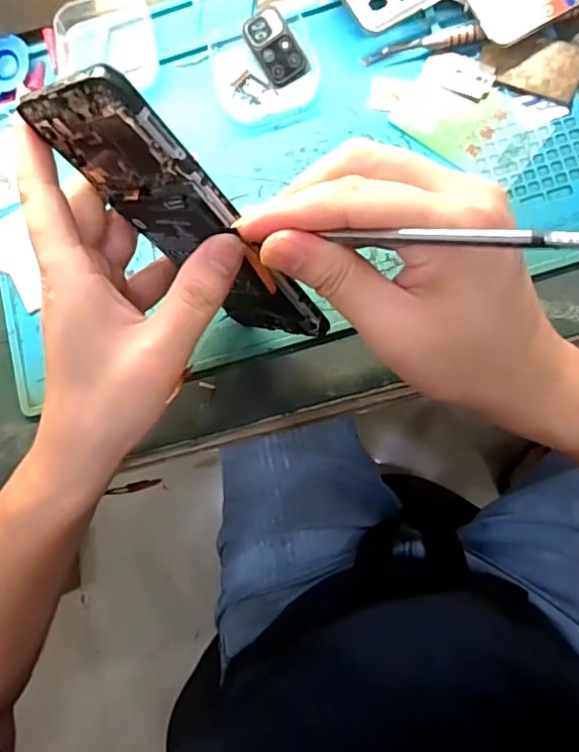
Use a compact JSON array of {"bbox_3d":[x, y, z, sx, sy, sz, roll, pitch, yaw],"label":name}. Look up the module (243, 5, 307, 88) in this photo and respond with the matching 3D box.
[{"bbox_3d":[-0.009,-0.210,0.353,0.026,0.004,0.046,-32,98,9],"label":"module"}]

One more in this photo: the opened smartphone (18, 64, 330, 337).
[{"bbox_3d":[-0.045,-0.064,0.257,0.072,0.161,0.015,11,68,38],"label":"opened smartphone"}]

